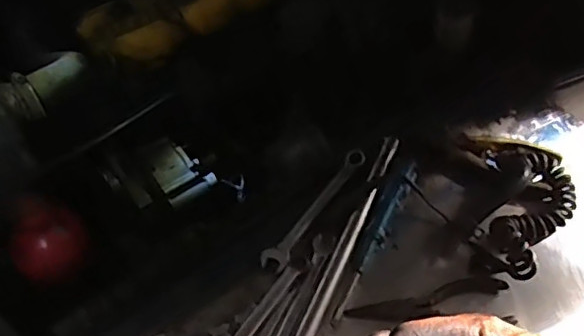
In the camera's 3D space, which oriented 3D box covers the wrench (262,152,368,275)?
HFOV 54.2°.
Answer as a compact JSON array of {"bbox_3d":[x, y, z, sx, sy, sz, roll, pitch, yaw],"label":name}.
[{"bbox_3d":[0.027,0.043,0.606,0.028,0.013,0.165,33,63,23],"label":"wrench"}]

